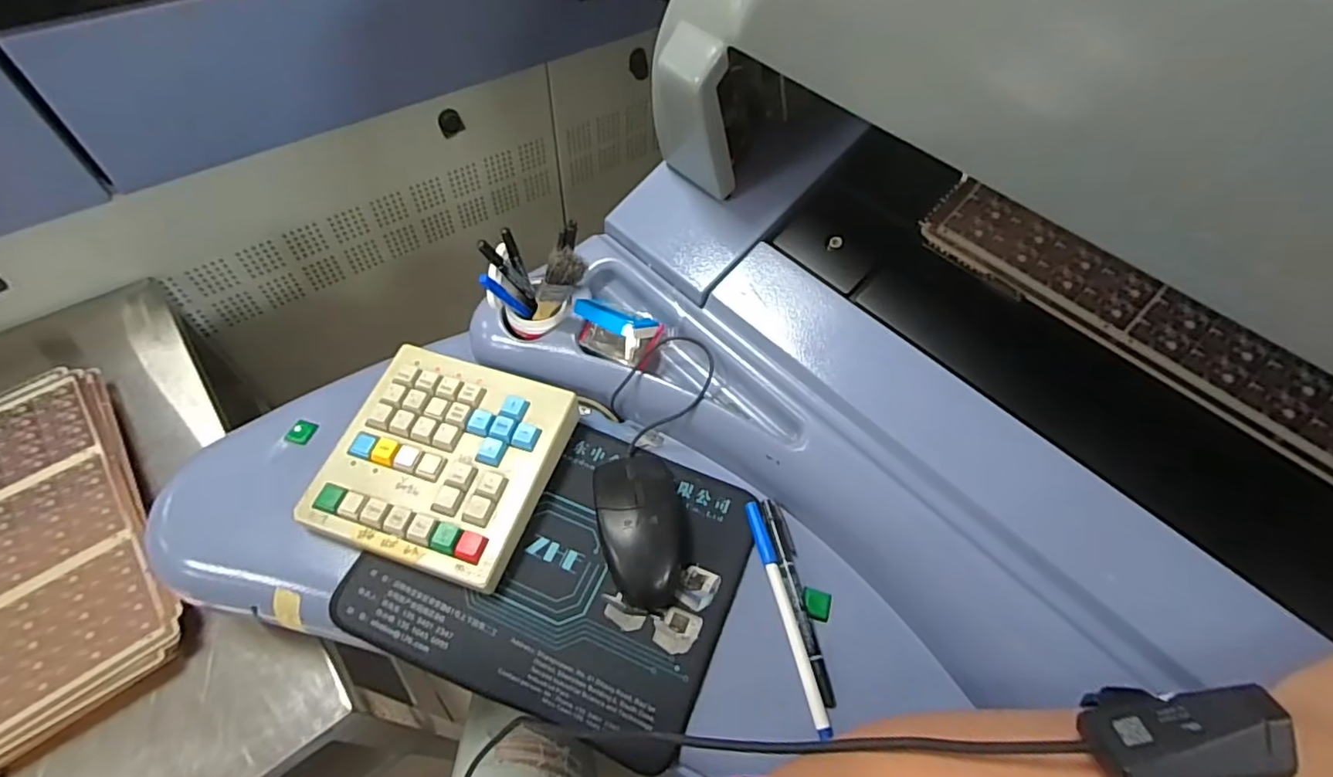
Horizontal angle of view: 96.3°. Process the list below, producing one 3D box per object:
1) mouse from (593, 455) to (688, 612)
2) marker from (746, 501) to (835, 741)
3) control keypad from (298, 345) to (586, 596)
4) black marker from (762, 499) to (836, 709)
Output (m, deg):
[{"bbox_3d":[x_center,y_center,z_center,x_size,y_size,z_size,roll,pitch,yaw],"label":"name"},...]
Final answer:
[{"bbox_3d":[-0.018,0.097,0.436,0.061,0.033,0.113,-8,56,-9],"label":"mouse"},{"bbox_3d":[0.082,0.153,0.411,0.012,0.009,0.155,-10,57,-10],"label":"marker"},{"bbox_3d":[-0.170,0.051,0.454,0.158,0.028,0.159,17,56,8],"label":"control keypad"},{"bbox_3d":[0.093,0.145,0.422,0.018,0.008,0.141,-7,56,-8],"label":"black marker"}]

